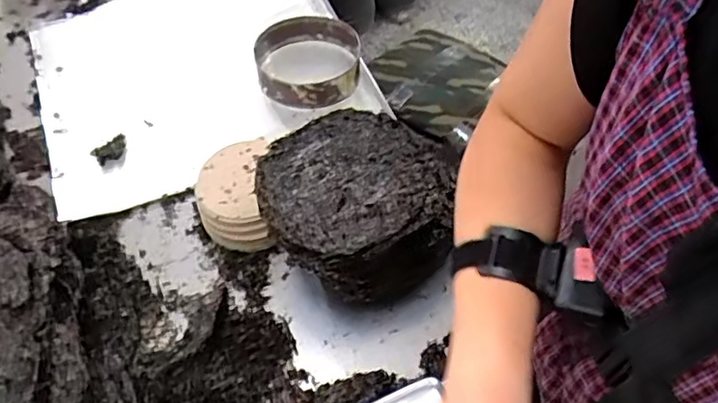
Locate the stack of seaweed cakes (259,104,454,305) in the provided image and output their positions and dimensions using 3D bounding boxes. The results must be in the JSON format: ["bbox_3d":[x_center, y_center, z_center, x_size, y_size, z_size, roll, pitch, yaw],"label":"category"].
[{"bbox_3d":[0.001,0.015,0.729,0.221,0.161,0.190,-21,54,-13],"label":"stack of seaweed cakes"}]

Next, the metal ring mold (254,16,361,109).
[{"bbox_3d":[-0.082,-0.234,0.966,0.170,0.066,0.184,-2,52,2],"label":"metal ring mold"}]

